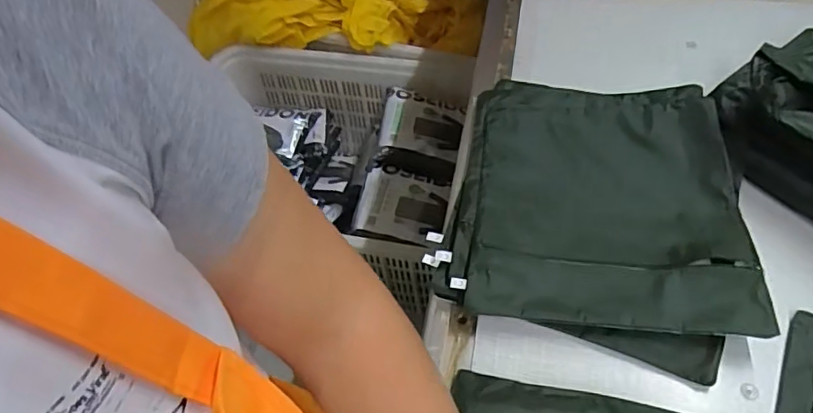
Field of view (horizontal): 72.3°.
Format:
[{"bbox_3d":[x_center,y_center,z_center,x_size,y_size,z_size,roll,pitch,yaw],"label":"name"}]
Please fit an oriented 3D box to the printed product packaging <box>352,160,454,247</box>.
[{"bbox_3d":[-0.010,-0.005,1.235,0.196,0.024,0.205,6,54,10],"label":"printed product packaging"}]

